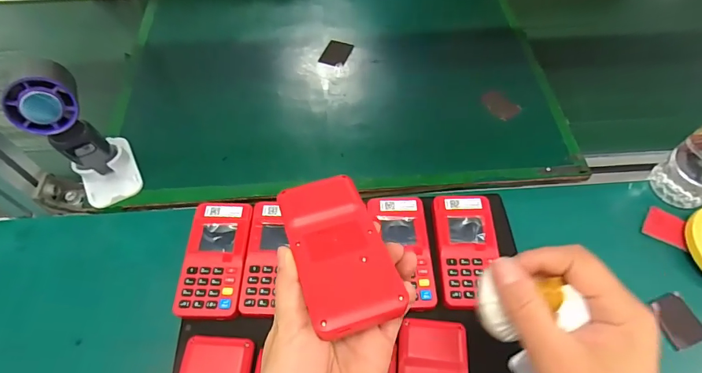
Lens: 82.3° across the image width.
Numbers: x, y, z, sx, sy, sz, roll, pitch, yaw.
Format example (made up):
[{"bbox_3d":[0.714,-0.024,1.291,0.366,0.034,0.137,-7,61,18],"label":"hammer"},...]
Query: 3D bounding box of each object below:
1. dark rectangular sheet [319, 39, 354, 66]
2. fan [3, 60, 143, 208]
[{"bbox_3d":[-0.022,-0.199,0.599,0.039,0.004,0.055,14,55,13],"label":"dark rectangular sheet"},{"bbox_3d":[-0.281,-0.054,0.411,0.064,0.156,0.084,-35,63,-21],"label":"fan"}]

